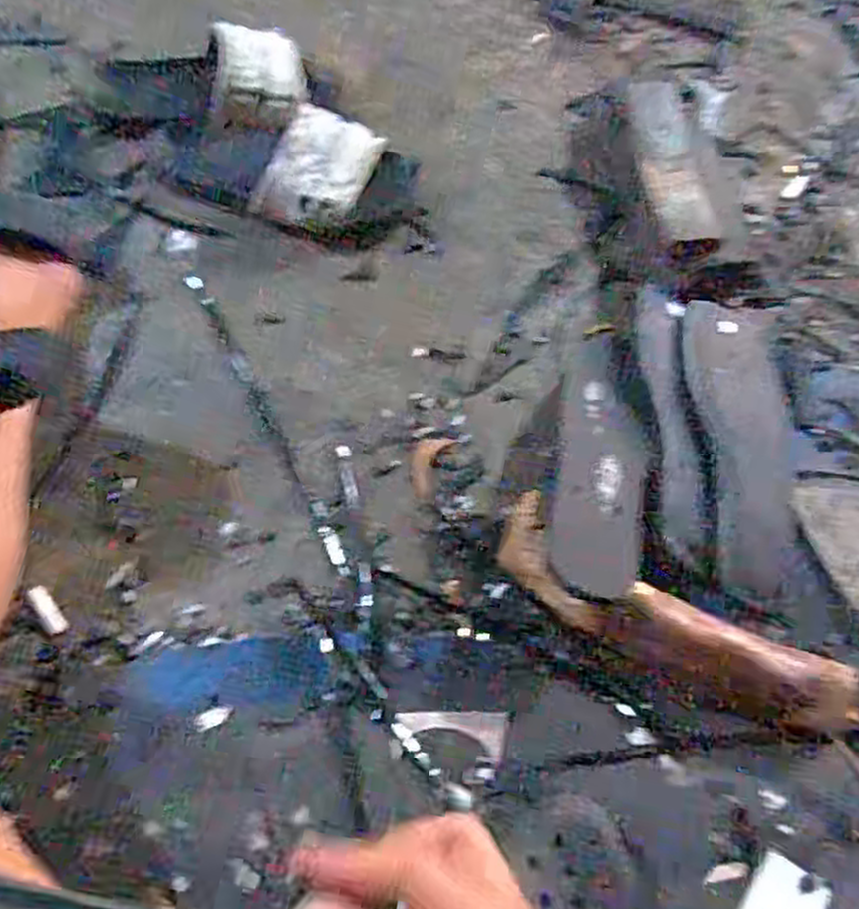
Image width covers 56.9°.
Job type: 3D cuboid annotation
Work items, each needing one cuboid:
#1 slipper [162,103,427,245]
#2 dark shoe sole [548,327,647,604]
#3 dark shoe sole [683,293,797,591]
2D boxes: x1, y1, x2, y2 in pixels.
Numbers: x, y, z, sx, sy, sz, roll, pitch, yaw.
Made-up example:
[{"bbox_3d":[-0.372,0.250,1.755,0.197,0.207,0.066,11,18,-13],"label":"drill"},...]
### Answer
[{"bbox_3d":[-0.142,-0.263,0.742,0.247,0.080,0.106,21,68,10],"label":"slipper"},{"bbox_3d":[0.136,-0.001,0.628,0.063,0.030,0.231,7,66,4],"label":"dark shoe sole"},{"bbox_3d":[0.255,-0.007,0.653,0.096,0.018,0.260,12,67,-17],"label":"dark shoe sole"}]

